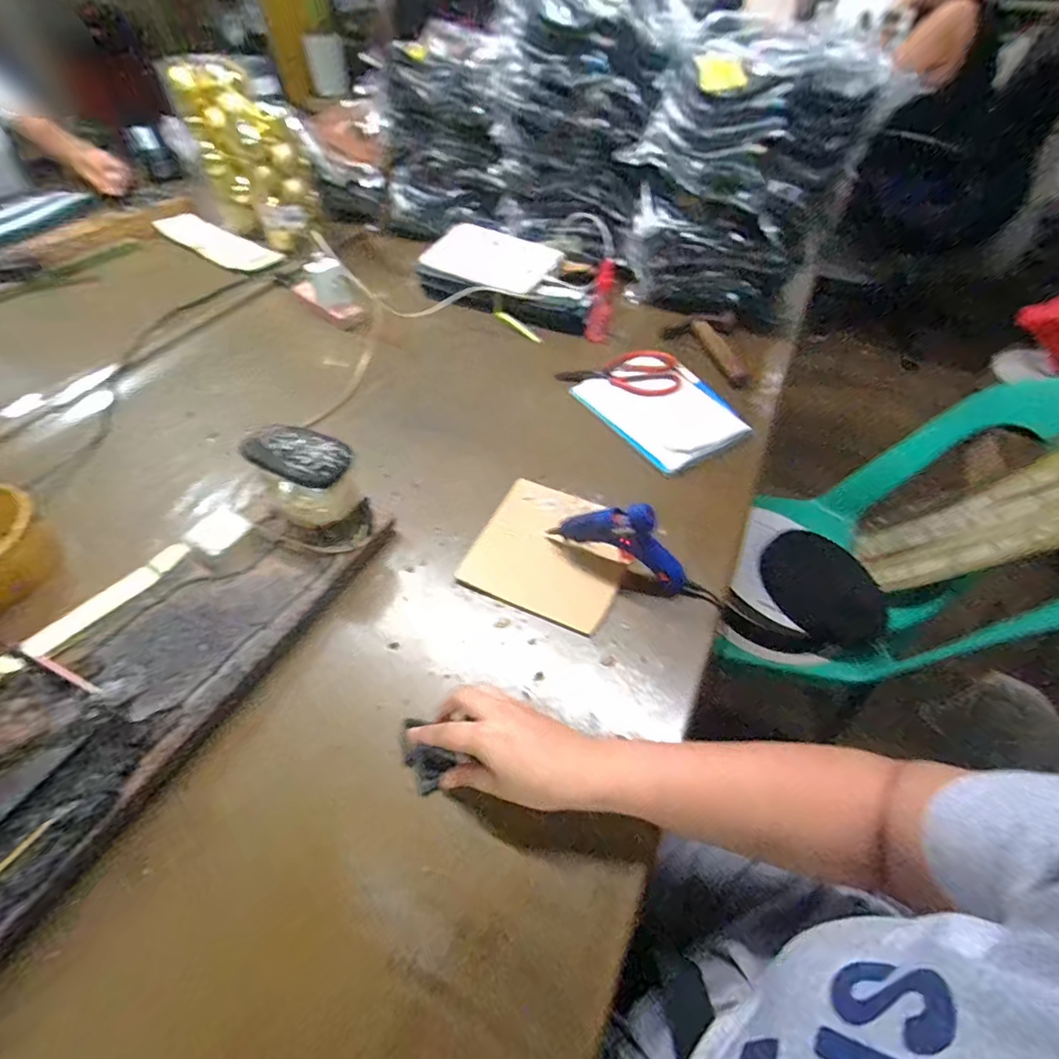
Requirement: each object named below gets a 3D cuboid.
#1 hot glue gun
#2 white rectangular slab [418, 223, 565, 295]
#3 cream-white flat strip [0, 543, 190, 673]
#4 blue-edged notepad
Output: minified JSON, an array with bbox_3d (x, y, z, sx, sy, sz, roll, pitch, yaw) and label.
[{"bbox_3d":[0.090,0.009,0.499,0.138,0.089,0.024,20,53,15],"label":"hot glue gun"},{"bbox_3d":[-0.061,-0.475,0.887,0.224,0.015,0.124,23,68,13],"label":"white rectangular slab"},{"bbox_3d":[-0.401,0.071,0.472,0.026,0.004,0.180,23,44,15],"label":"cream-white flat strip"},{"bbox_3d":[0.182,-0.169,0.698,0.163,0.013,0.204,-26,56,-22],"label":"blue-edged notepad"}]

